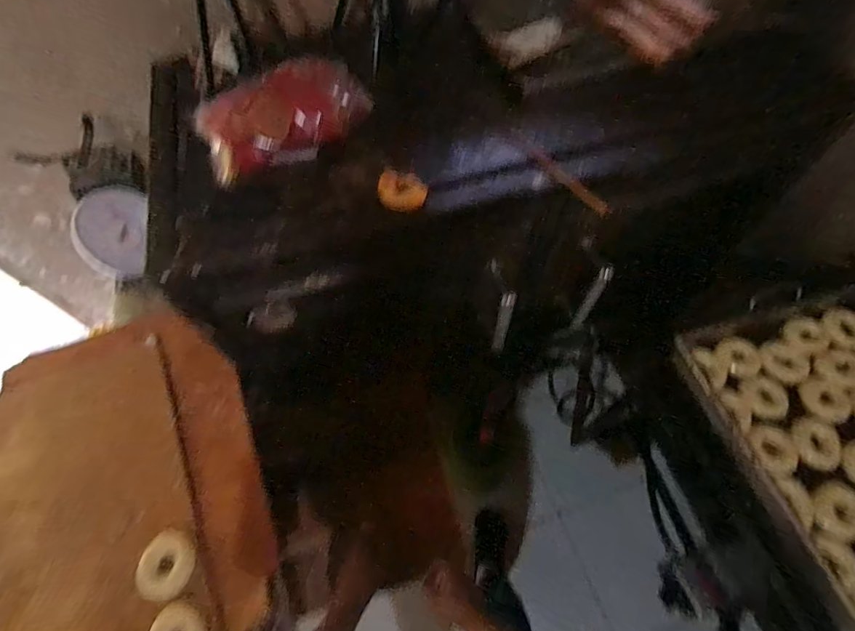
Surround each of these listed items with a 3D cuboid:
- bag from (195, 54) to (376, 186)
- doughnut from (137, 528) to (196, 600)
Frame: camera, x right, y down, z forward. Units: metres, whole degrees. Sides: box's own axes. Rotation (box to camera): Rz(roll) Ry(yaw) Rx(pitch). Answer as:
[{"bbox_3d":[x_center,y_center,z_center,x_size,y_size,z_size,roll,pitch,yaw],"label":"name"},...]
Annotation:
[{"bbox_3d":[-0.229,-0.321,0.690,0.269,0.115,0.072,-32,66,-16],"label":"bag"},{"bbox_3d":[-0.421,0.407,0.696,0.085,0.027,0.092,0,61,0],"label":"doughnut"}]

